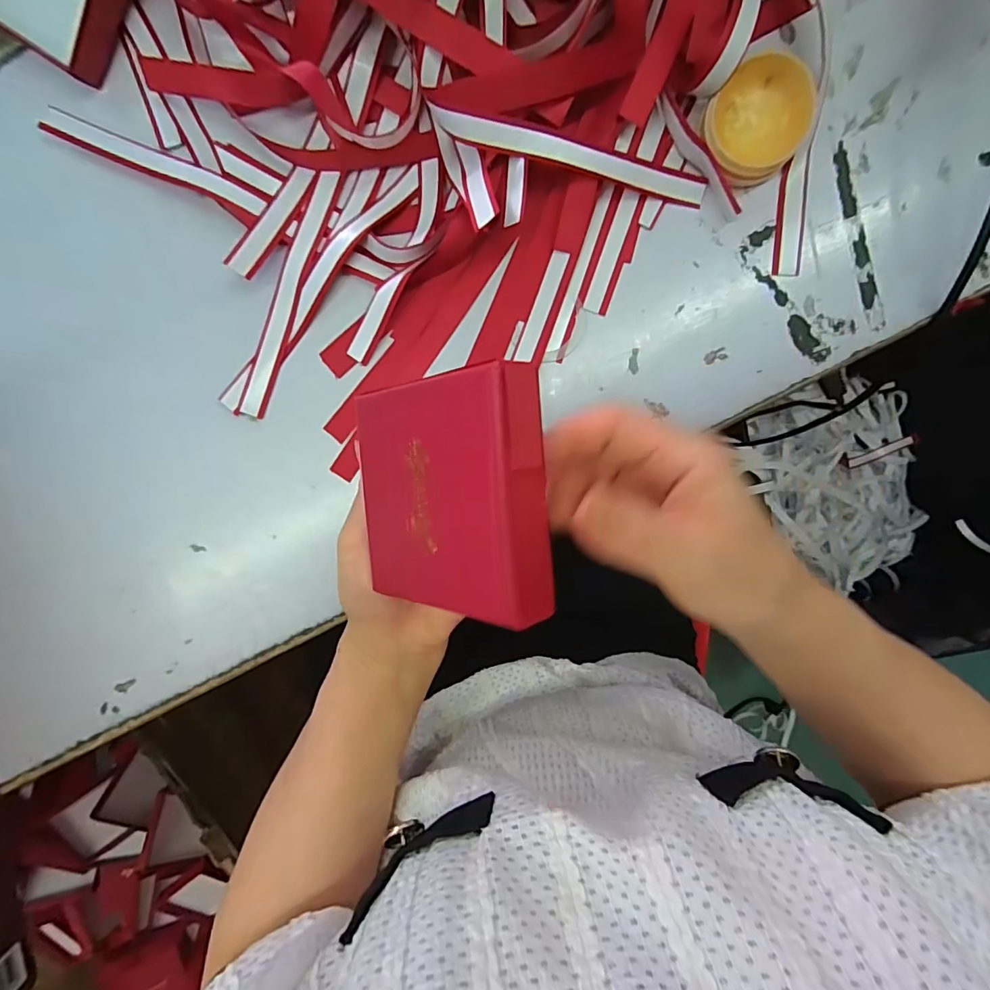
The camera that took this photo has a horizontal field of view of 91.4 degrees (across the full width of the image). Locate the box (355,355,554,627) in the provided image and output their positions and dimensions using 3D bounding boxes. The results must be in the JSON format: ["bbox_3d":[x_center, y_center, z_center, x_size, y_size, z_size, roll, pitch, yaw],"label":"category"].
[{"bbox_3d":[-0.019,0.000,0.191,0.090,0.018,0.088,0,98,41],"label":"box"}]

